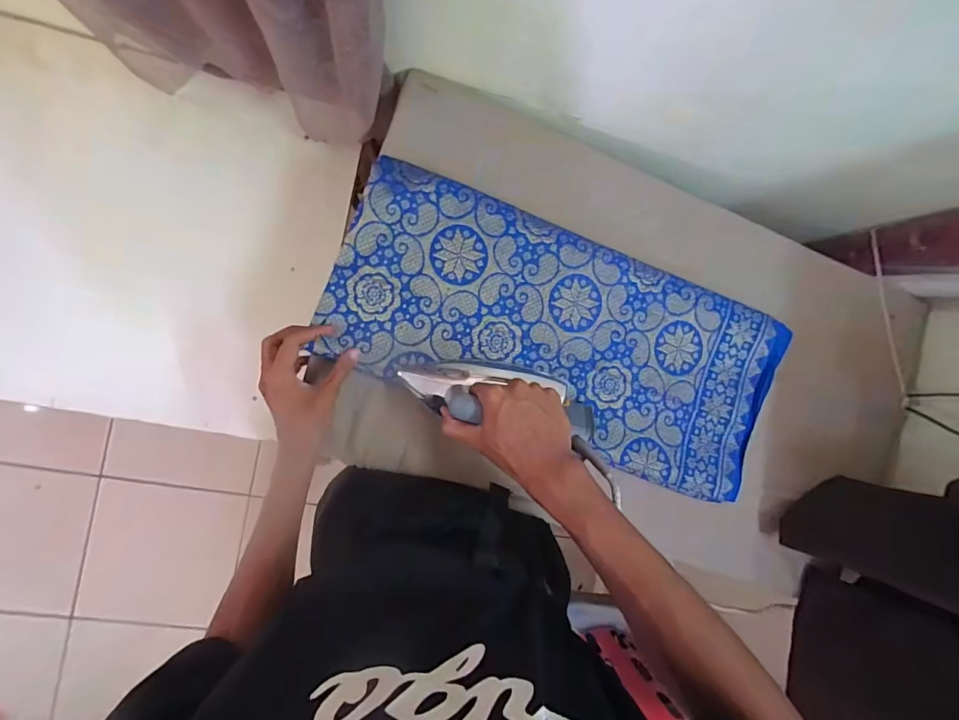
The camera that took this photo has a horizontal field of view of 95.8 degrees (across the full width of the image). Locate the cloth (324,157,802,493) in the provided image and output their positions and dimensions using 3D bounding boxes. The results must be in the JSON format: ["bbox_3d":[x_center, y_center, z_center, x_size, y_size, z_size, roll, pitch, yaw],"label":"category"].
[{"bbox_3d":[0.108,-0.029,0.535,0.558,0.019,0.245,21,87,-9],"label":"cloth"}]

